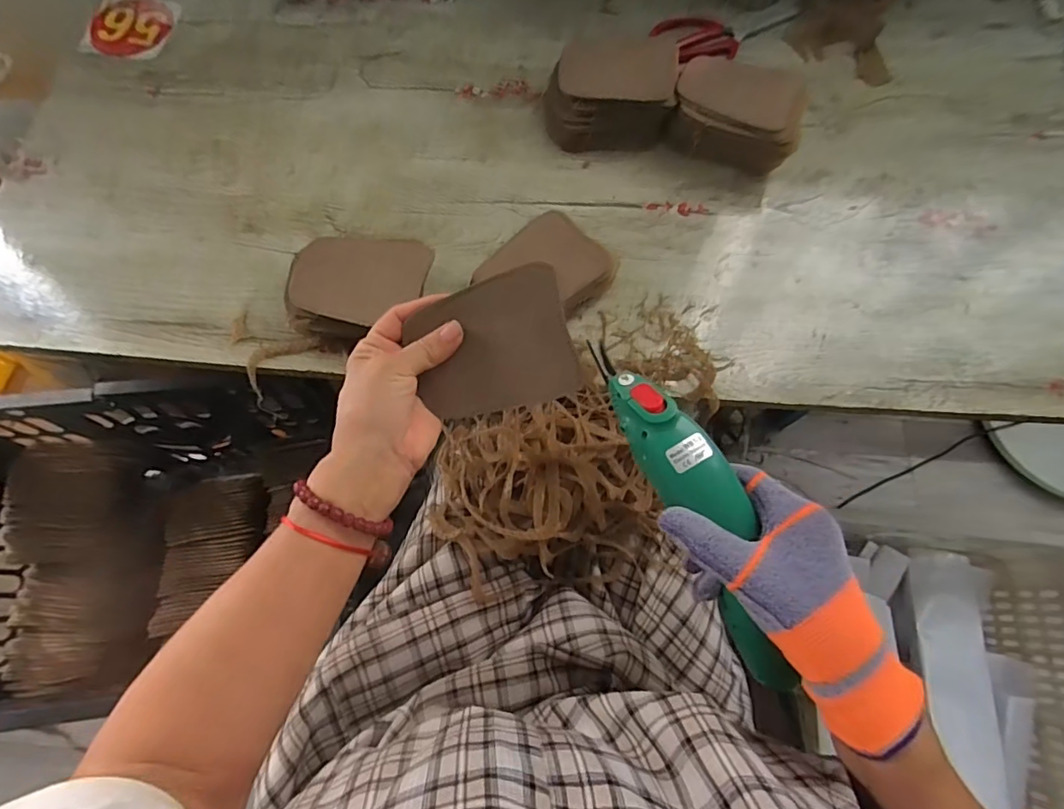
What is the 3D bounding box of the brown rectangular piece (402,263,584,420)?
[{"bbox_3d":[-0.028,-0.038,0.352,0.108,0.006,0.085,-15,98,17],"label":"brown rectangular piece"}]

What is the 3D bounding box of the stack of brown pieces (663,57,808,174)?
[{"bbox_3d":[0.218,-0.309,0.561,0.130,0.054,0.105,23,71,8],"label":"stack of brown pieces"}]

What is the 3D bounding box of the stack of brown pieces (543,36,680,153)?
[{"bbox_3d":[0.084,-0.339,0.572,0.137,0.056,0.115,4,69,1],"label":"stack of brown pieces"}]

